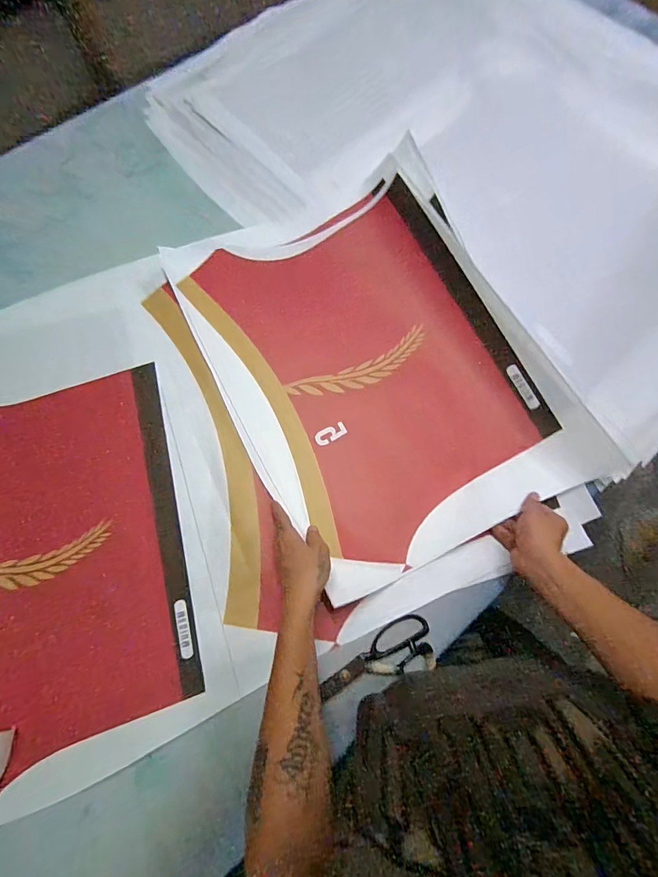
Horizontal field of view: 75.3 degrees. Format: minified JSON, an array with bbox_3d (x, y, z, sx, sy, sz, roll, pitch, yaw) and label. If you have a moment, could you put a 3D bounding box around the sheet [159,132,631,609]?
[{"bbox_3d":[0.057,-0.135,0.668,0.446,0.096,0.628,-25,74,-8],"label":"sheet"}]

